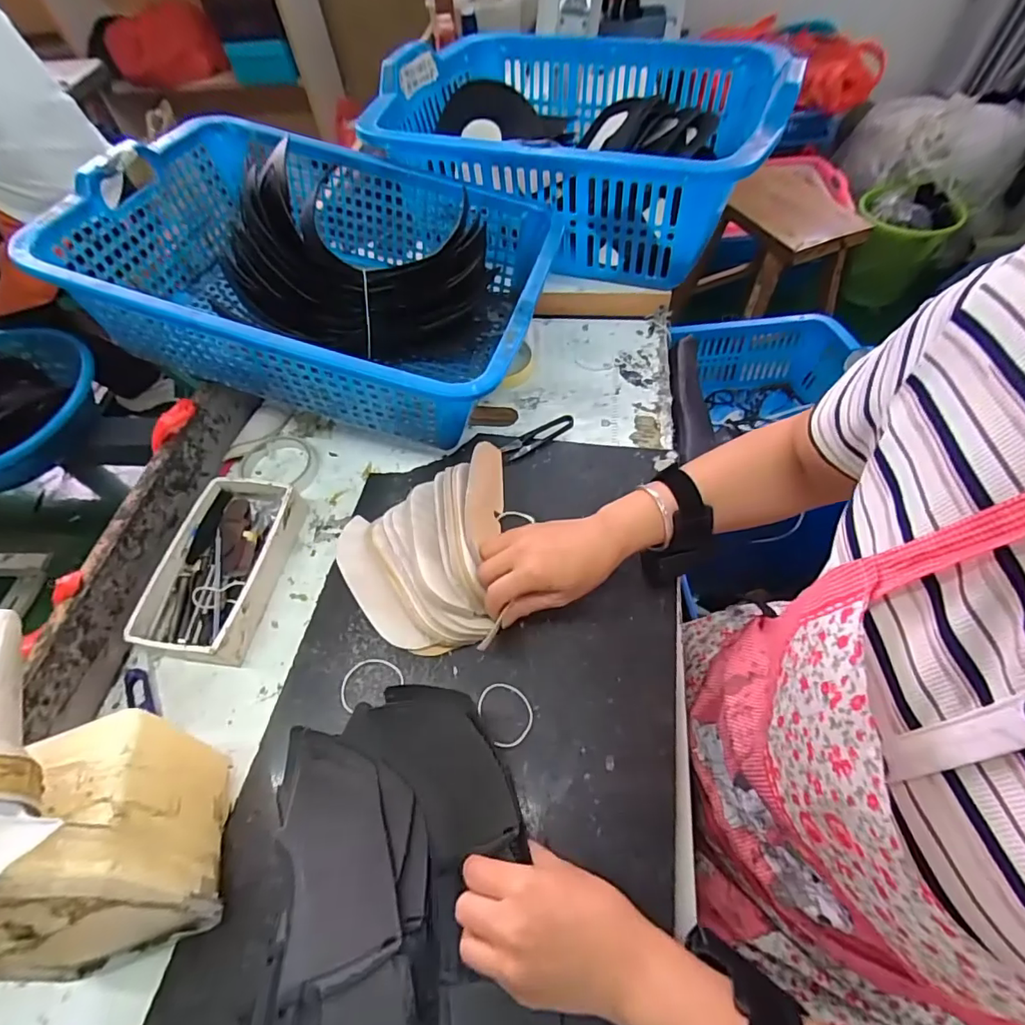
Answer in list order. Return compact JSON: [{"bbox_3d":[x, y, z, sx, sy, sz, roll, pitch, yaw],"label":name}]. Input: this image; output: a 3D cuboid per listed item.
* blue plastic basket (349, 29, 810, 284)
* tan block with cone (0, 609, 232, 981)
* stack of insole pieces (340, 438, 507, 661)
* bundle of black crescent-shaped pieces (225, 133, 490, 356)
[{"bbox_3d":[0.096,-0.530,0.740,0.509,0.172,0.398,17,60,15],"label":"blue plastic basket"},{"bbox_3d":[-0.295,0.174,0.336,0.111,0.196,0.204,-17,57,-7],"label":"tan block with cone"},{"bbox_3d":[-0.088,0.027,0.493,0.166,0.062,0.198,-8,56,-1],"label":"stack of insole pieces"},{"bbox_3d":[-0.158,-0.270,0.575,0.289,0.177,0.068,4,25,-19],"label":"bundle of black crescent-shaped pieces"}]

